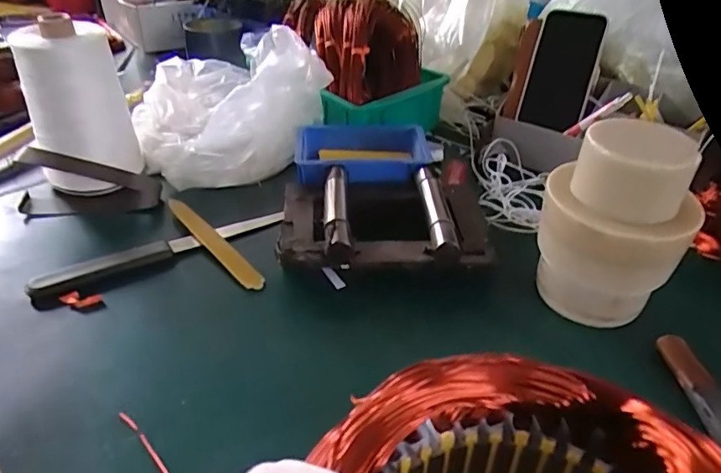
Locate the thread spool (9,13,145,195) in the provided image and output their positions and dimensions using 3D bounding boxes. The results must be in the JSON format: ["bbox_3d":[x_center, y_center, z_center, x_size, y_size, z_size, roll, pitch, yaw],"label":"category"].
[{"bbox_3d":[-0.298,-0.130,0.566,0.099,0.168,0.084,-18,40,-25],"label":"thread spool"}]

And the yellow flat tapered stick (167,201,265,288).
[{"bbox_3d":[-0.146,0.004,0.526,0.023,0.011,0.167,-27,45,-34],"label":"yellow flat tapered stick"}]

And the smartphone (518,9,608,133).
[{"bbox_3d":[0.238,-0.195,0.631,0.070,0.134,0.015,16,11,22],"label":"smartphone"}]

